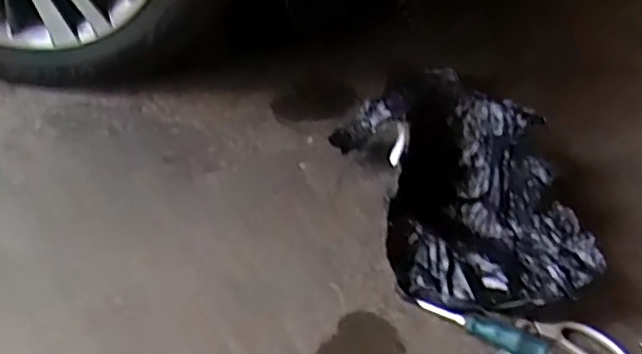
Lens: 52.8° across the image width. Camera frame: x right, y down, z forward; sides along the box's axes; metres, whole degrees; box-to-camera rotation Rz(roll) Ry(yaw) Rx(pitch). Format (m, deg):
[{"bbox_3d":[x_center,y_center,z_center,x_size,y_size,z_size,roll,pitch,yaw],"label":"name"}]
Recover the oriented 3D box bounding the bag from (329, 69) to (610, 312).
[{"bbox_3d":[0.184,0.016,0.845,0.242,0.123,0.332,-9,45,-15],"label":"bag"}]

